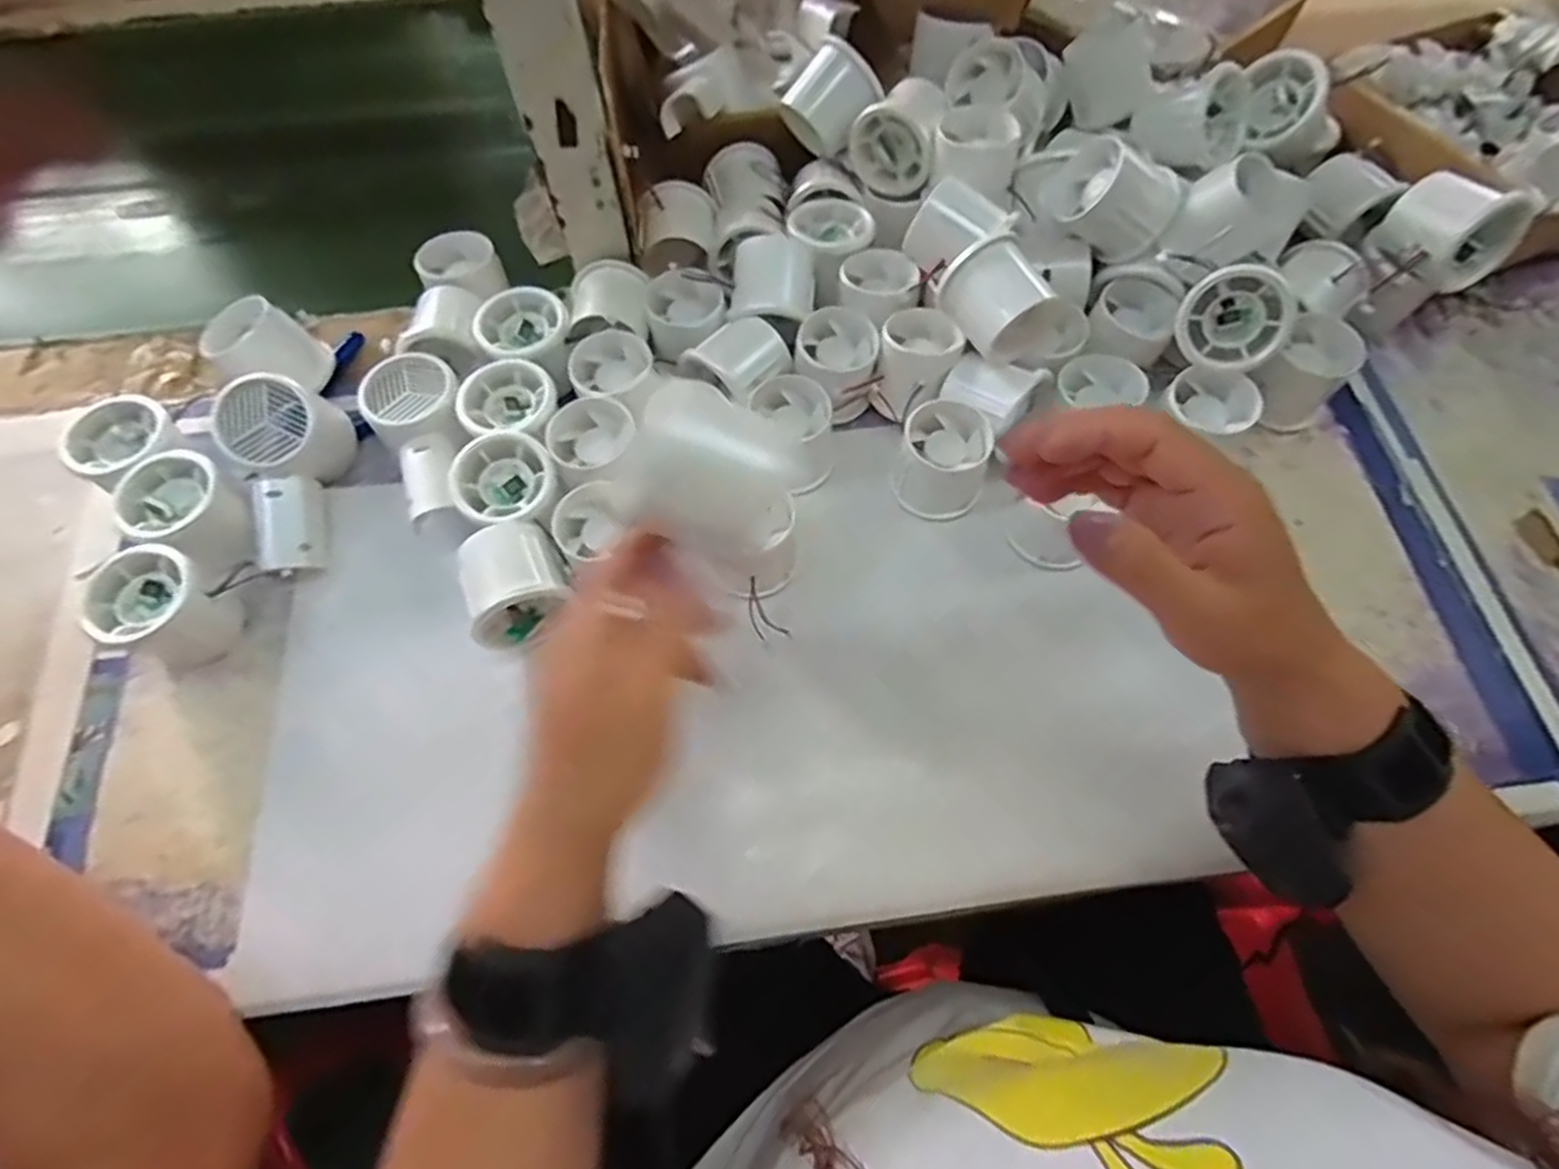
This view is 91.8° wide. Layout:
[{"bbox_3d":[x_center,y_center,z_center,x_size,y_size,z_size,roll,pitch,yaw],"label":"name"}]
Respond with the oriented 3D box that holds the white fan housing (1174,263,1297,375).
[{"bbox_3d":[0.264,-0.154,0.437,0.056,0.055,0.036,32,37,20],"label":"white fan housing"}]

